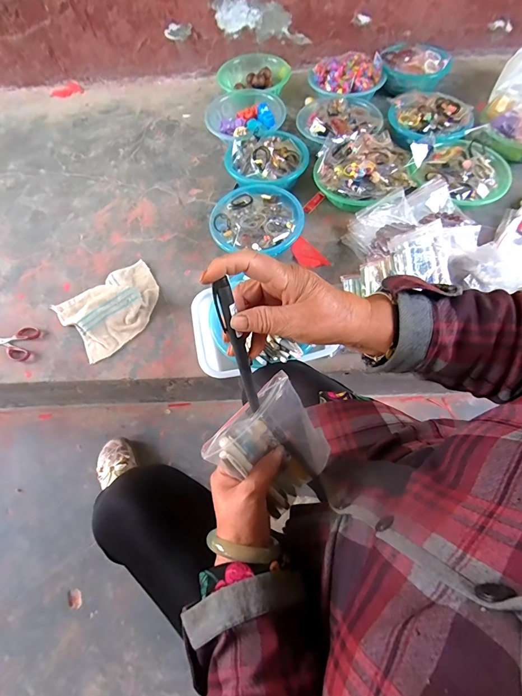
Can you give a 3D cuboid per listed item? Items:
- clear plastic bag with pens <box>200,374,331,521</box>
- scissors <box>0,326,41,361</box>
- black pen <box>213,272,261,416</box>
[{"bbox_3d":[0.022,0.115,0.375,0.107,0.158,0.015,-45,36,-14],"label":"clear plastic bag with pens"},{"bbox_3d":[-0.590,-0.023,0.795,0.140,0.007,0.084,16,65,11],"label":"scissors"},{"bbox_3d":[-0.020,0.003,0.302,0.016,0.134,0.007,-18,32,-6],"label":"black pen"}]

